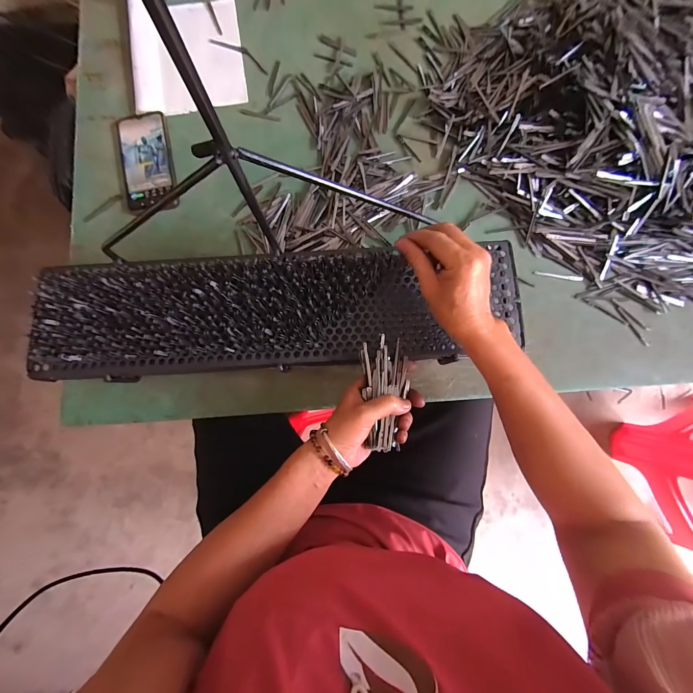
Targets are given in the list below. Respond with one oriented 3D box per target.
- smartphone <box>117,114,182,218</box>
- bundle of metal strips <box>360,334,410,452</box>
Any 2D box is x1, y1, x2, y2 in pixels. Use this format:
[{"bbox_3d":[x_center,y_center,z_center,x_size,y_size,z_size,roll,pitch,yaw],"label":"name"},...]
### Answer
[{"bbox_3d":[-0.311,-0.286,0.465,0.079,0.012,0.177,-14,83,-1],"label":"smartphone"},{"bbox_3d":[0.044,0.050,0.339,0.054,0.025,0.125,2,77,1],"label":"bundle of metal strips"}]

